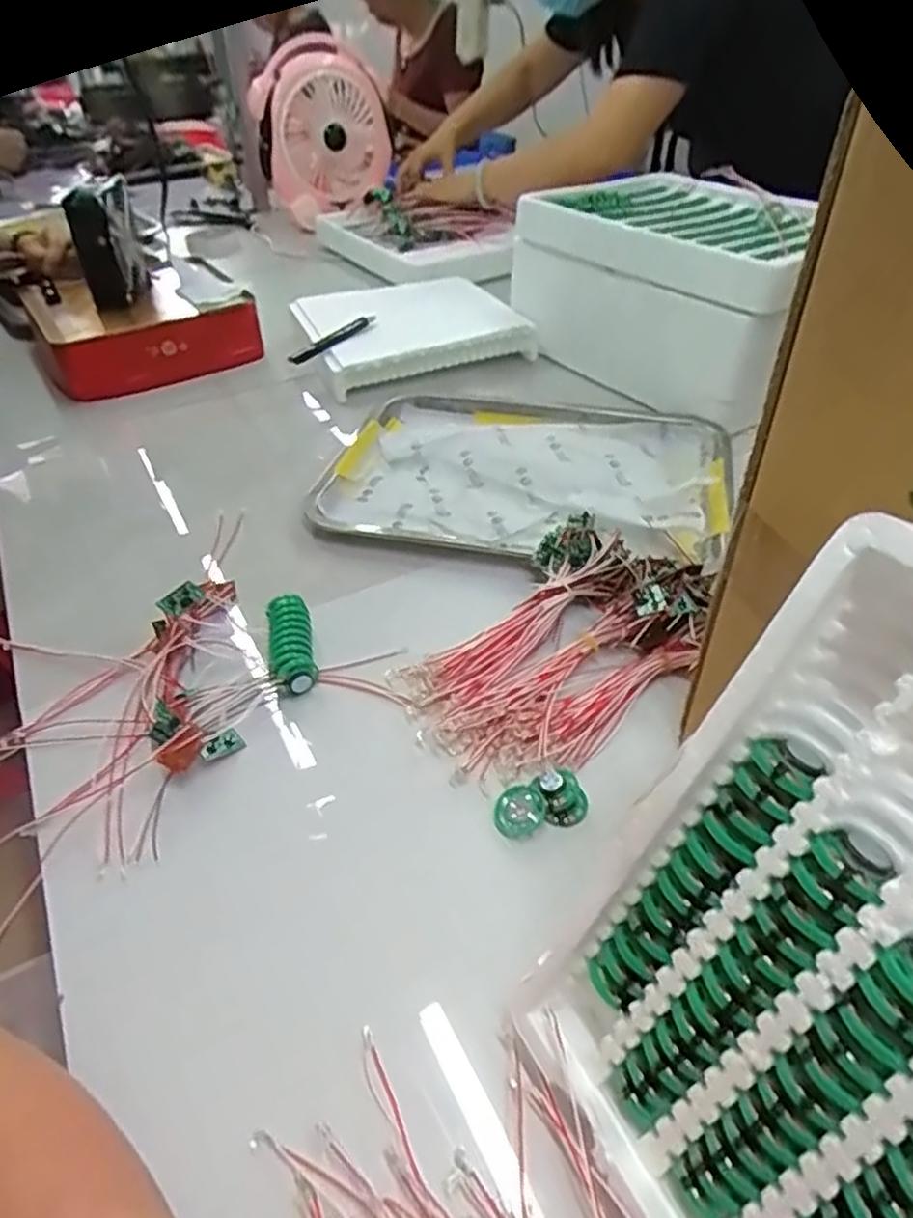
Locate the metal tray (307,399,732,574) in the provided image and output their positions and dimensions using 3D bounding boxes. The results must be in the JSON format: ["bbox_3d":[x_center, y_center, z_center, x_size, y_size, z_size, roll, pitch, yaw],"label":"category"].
[{"bbox_3d":[0.063,-0.130,0.648,0.346,0.022,0.260,6,43,9],"label":"metal tray"}]

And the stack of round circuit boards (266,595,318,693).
[{"bbox_3d":[-0.112,0.027,0.491,0.027,0.036,0.072,-11,43,-10],"label":"stack of round circuit boards"}]

